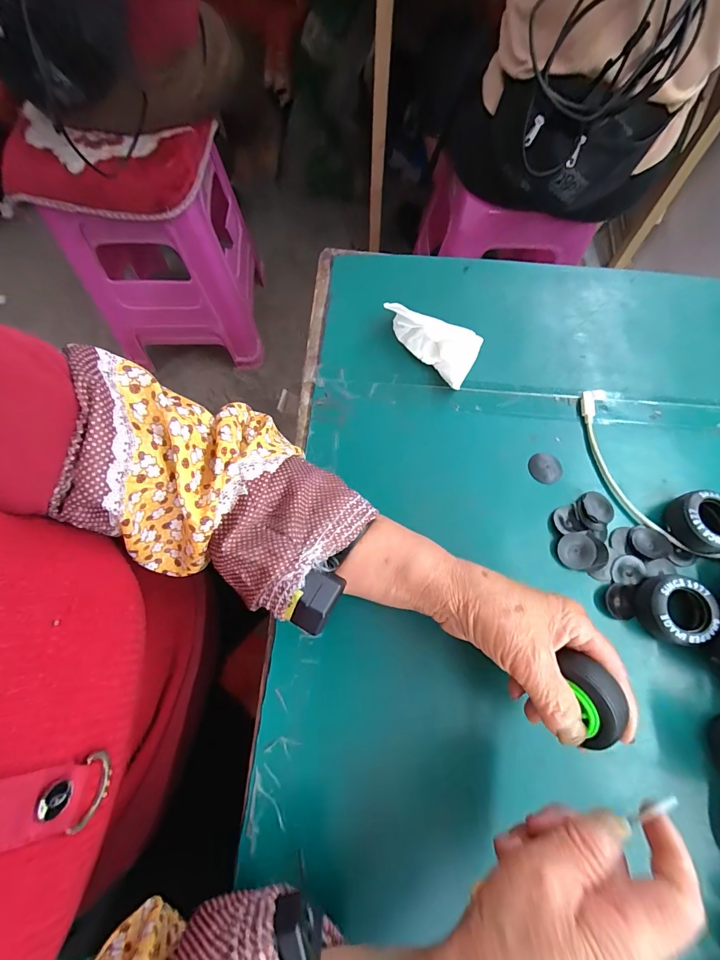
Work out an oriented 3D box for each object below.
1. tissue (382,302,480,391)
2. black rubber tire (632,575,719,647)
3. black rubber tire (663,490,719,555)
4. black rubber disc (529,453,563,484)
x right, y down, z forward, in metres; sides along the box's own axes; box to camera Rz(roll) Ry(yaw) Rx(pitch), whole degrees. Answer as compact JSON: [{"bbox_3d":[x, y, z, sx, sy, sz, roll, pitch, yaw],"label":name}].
[{"bbox_3d":[0.072,-0.133,0.352,0.045,0.031,0.092,-38,77,-13],"label":"tissue"},{"bbox_3d":[0.235,0.097,0.288,0.049,0.027,0.045,1,72,-2],"label":"black rubber tire"},{"bbox_3d":[0.278,0.034,0.311,0.039,0.031,0.046,-36,77,-12],"label":"black rubber tire"},{"bbox_3d":[0.162,-0.010,0.333,0.028,0.005,0.028,1,72,-2],"label":"black rubber disc"}]

